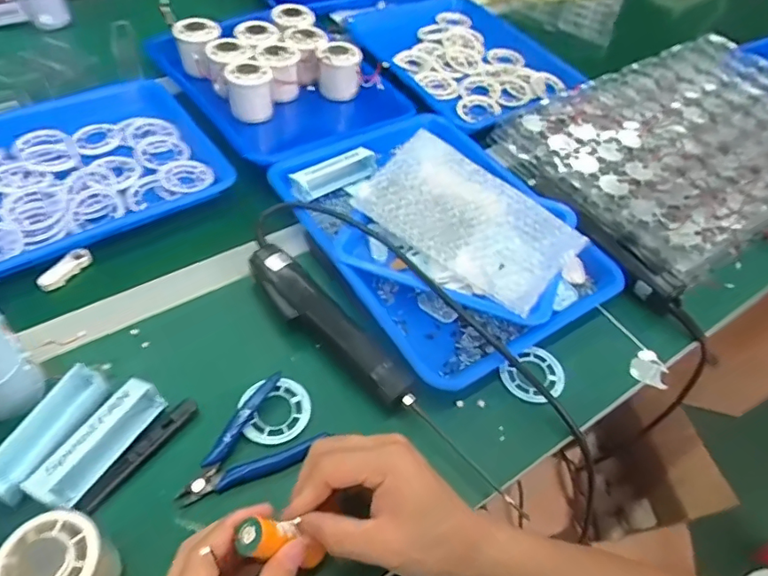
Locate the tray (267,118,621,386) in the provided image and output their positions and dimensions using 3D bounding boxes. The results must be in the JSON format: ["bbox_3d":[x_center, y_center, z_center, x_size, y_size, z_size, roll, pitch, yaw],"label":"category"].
[{"bbox_3d":[0.058,-0.081,0.565,0.256,0.061,0.346,-25,58,-23],"label":"tray"}]

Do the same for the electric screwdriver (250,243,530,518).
[{"bbox_3d":[-0.014,0.064,0.462,0.048,0.030,0.319,-34,62,-28],"label":"electric screwdriver"}]

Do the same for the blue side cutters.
[{"bbox_3d":[-0.108,0.125,0.413,0.065,0.014,0.111,40,58,23],"label":"blue side cutters"}]

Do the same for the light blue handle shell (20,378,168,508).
[{"bbox_3d":[-0.213,0.115,0.400,0.034,0.025,0.103,26,53,14],"label":"light blue handle shell"}]

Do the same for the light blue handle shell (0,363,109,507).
[{"bbox_3d":[-0.254,0.109,0.401,0.027,0.032,0.104,17,52,8],"label":"light blue handle shell"}]

